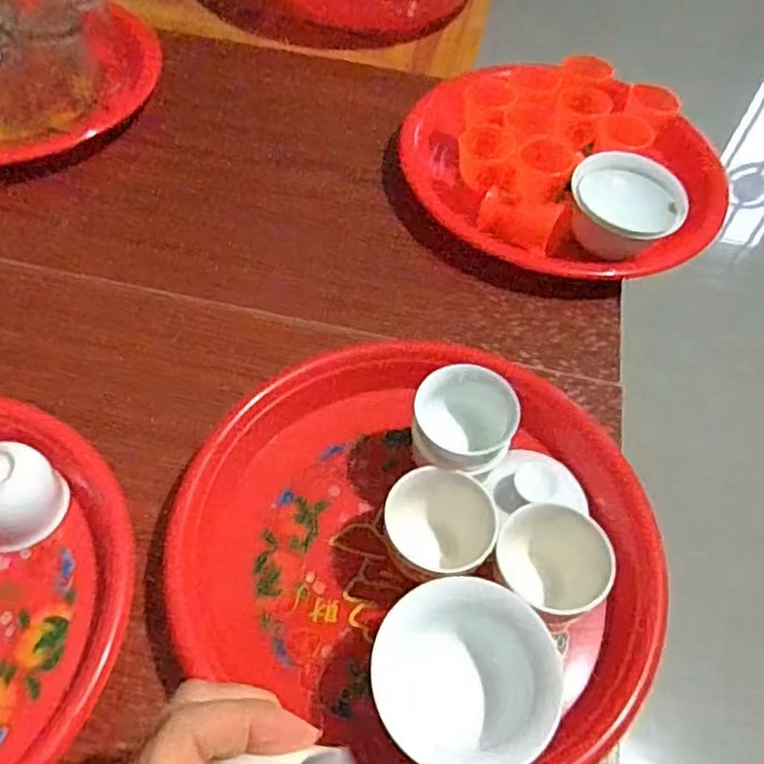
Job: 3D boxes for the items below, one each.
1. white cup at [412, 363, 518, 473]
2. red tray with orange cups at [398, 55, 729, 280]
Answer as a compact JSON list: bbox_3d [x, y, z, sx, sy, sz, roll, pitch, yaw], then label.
[{"bbox_3d":[0.044,0.023,0.385,0.055,0.042,0.055,2,55,-3],"label":"white cup"},{"bbox_3d":[0.140,-0.169,0.548,0.243,0.066,0.193,35,60,18],"label":"red tray with orange cups"}]

